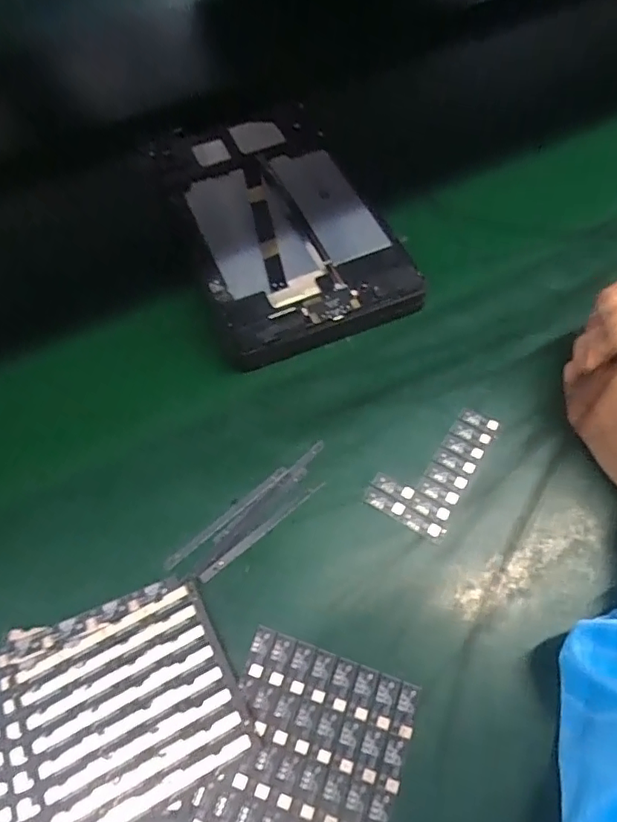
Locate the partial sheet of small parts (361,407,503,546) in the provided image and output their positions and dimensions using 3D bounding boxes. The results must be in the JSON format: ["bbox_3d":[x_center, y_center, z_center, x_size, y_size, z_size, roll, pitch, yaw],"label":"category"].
[{"bbox_3d":[0.082,0.033,0.359,0.050,0.004,0.092,31,65,17],"label":"partial sheet of small parts"}]

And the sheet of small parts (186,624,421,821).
[{"bbox_3d":[0.000,0.180,0.287,0.093,0.004,0.103,17,64,10],"label":"sheet of small parts"}]

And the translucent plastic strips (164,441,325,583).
[{"bbox_3d":[-0.033,0.064,0.348,0.116,0.004,0.029,-38,67,-19],"label":"translucent plastic strips"}]

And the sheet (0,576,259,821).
[{"bbox_3d":[-0.108,0.159,0.296,0.132,0.005,0.109,-23,63,-12],"label":"sheet"}]

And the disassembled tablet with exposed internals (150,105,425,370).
[{"bbox_3d":[-0.031,-0.173,0.468,0.155,0.022,0.278,-19,62,-10],"label":"disassembled tablet with exposed internals"}]

